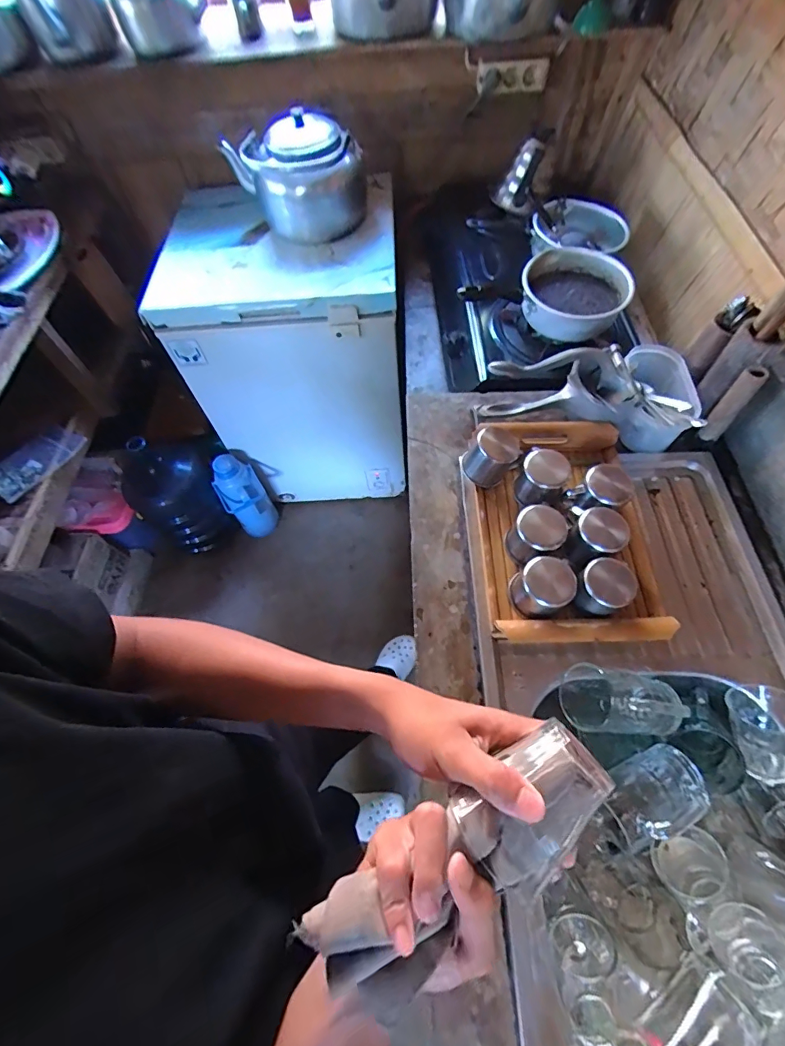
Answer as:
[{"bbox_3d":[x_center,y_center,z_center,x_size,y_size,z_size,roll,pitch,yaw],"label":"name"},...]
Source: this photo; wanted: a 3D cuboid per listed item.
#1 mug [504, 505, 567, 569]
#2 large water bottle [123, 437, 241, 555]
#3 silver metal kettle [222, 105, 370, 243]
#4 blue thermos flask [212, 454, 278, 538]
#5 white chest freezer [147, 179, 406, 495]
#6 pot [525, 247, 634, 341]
[{"bbox_3d":[0.196,0.019,0.606,0.067,0.077,0.070,-15,62,-5],"label":"mug"},{"bbox_3d":[-0.730,-0.113,1.493,0.279,0.443,0.264,-22,62,-9],"label":"large water bottle"},{"bbox_3d":[-0.220,-0.804,1.057,0.225,0.203,0.241,-34,65,-15],"label":"silver metal kettle"},{"bbox_3d":[-0.502,-0.077,1.553,0.135,0.366,0.132,-1,61,2],"label":"blue thermos flask"},{"bbox_3d":[-0.288,-0.476,1.419,0.608,0.782,0.431,-3,61,2],"label":"white chest freezer"},{"bbox_3d":[0.348,-0.438,0.858,0.194,0.066,0.173,26,66,16],"label":"pot"}]

